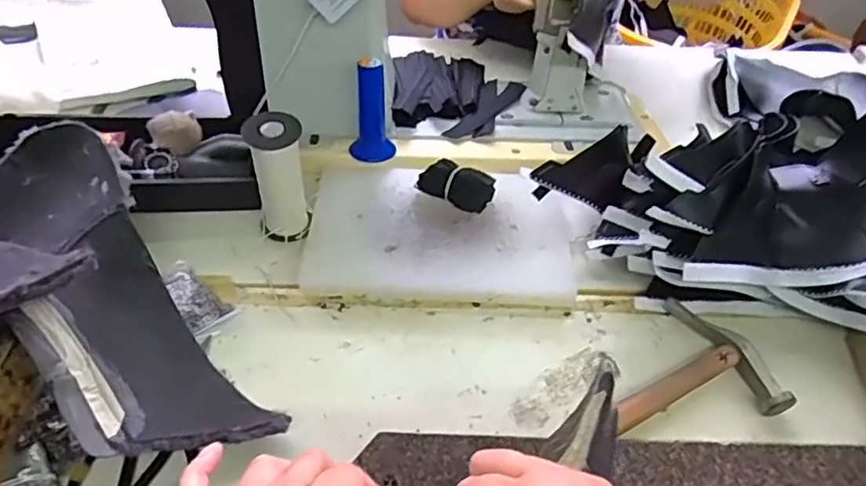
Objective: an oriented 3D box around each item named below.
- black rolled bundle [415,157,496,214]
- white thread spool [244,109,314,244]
[{"bbox_3d":[0.027,-0.069,0.739,0.088,0.039,0.042,24,51,16],"label":"black rolled bundle"},{"bbox_3d":[-0.166,-0.064,0.683,0.057,0.140,0.064,-10,50,-12],"label":"white thread spool"}]

